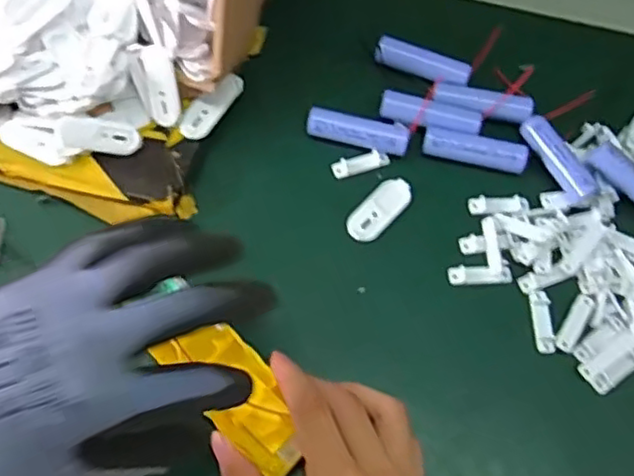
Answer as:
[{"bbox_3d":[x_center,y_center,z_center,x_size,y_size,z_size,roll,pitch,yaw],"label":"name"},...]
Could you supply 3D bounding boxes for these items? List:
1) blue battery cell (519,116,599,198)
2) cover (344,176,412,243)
[{"bbox_3d":[0.153,-0.051,0.413,0.018,0.015,0.064,-29,68,-13],"label":"blue battery cell"},{"bbox_3d":[0.040,-0.018,0.415,0.023,0.004,0.051,41,71,17],"label":"cover"}]

